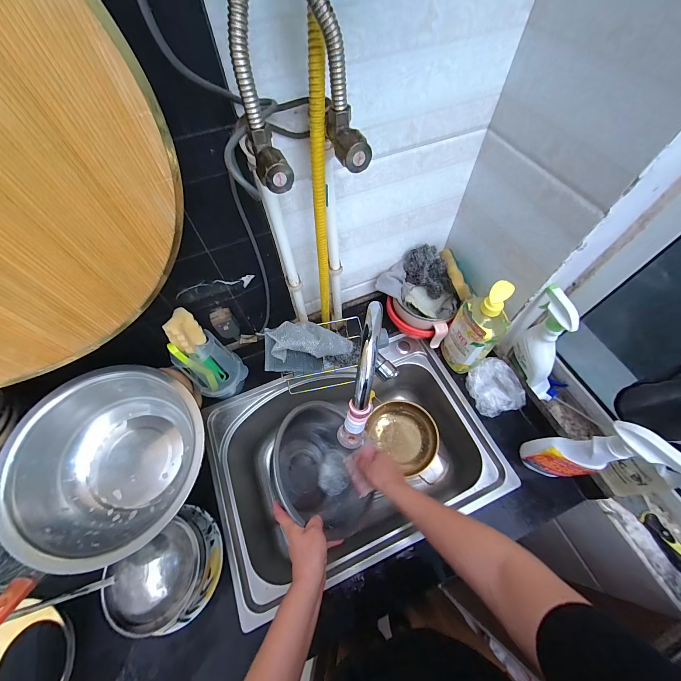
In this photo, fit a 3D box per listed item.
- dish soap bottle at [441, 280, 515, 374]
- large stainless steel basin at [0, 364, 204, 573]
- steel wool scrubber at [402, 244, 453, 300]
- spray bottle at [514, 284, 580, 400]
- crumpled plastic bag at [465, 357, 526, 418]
[{"bbox_3d":[0.283,-0.021,0.617,0.095,0.256,0.063,39,69,20],"label":"dish soap bottle"},{"bbox_3d":[-0.362,0.201,0.492,0.279,0.126,0.259,-1,61,1],"label":"large stainless steel basin"},{"bbox_3d":[0.206,-0.164,0.698,0.119,0.099,0.059,34,68,18],"label":"steel wool scrubber"},{"bbox_3d":[0.410,0.019,0.607,0.086,0.279,0.070,14,50,31],"label":"spray bottle"},{"bbox_3d":[0.349,0.103,0.670,0.089,0.056,0.117,-16,62,-6],"label":"crumpled plastic bag"}]

